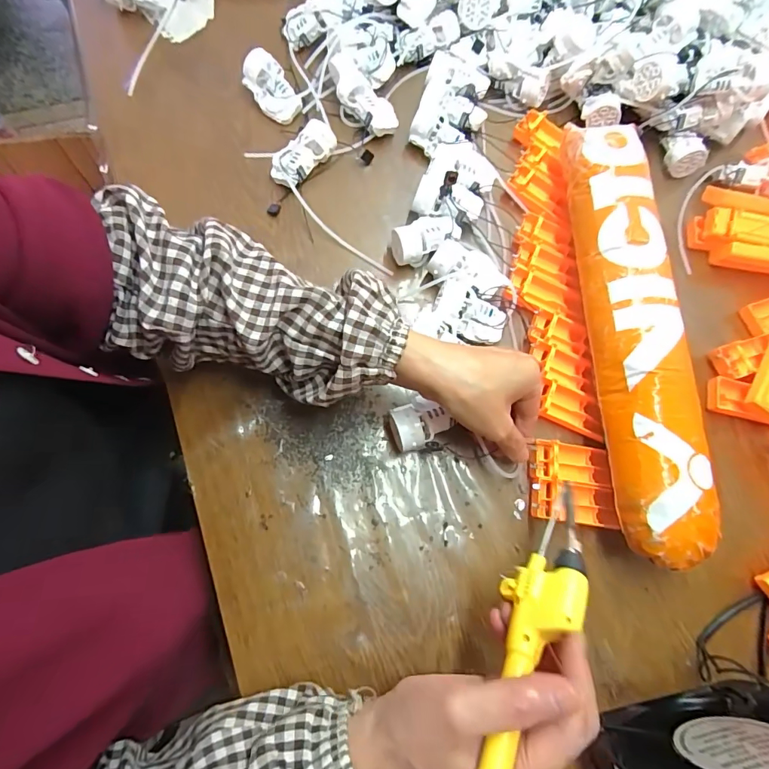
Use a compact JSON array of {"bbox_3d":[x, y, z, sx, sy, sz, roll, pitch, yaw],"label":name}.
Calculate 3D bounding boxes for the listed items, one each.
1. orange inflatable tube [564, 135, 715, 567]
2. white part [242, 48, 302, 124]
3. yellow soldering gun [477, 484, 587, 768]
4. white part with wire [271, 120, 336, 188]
[{"bbox_3d":[0.207,-0.056,0.377,0.066,0.066,0.390,1,73,-4],"label":"orange inflatable tube"},{"bbox_3d":[-0.121,-0.320,0.462,0.039,0.038,0.064,-34,78,-13],"label":"white part"},{"bbox_3d":[0.080,0.161,0.249,0.034,0.037,0.223,28,59,7],"label":"yellow soldering gun"},{"bbox_3d":[-0.084,-0.235,0.447,0.073,0.032,0.033,-40,78,5],"label":"white part with wire"}]

